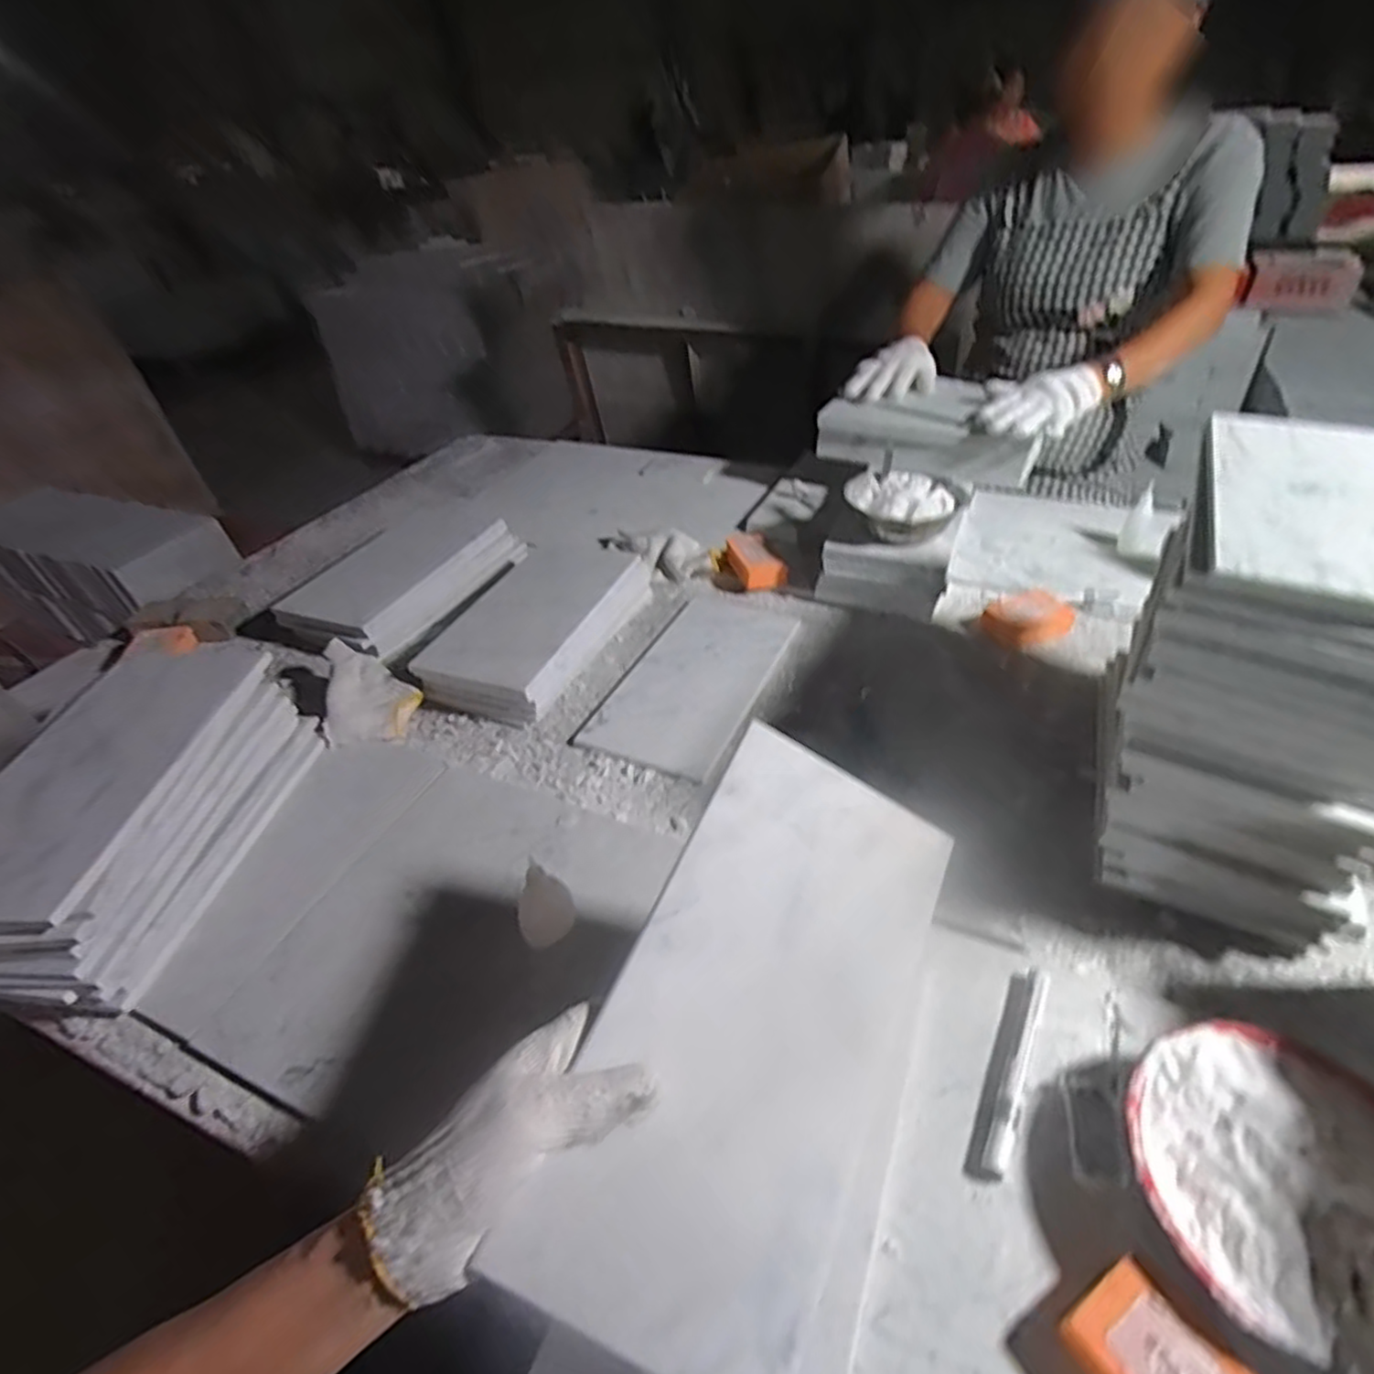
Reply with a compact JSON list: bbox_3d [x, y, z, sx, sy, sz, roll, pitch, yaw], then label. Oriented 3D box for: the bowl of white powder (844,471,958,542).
[{"bbox_3d":[0.275,-0.232,0.900,0.120,0.040,0.126,-14,39,-11],"label":"bowl of white powder"}]

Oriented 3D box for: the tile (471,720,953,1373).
[{"bbox_3d":[0.043,0.175,0.377,0.156,0.006,0.302,30,61,1],"label":"tile"}]

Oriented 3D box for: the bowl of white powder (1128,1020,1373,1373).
[{"bbox_3d":[0.339,0.278,0.392,0.161,0.052,0.171,-2,39,2],"label":"bowl of white powder"}]

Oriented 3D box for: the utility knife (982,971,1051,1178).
[{"bbox_3d":[0.220,0.249,0.464,0.013,0.010,0.139,20,44,26],"label":"utility knife"}]

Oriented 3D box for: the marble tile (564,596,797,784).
[{"bbox_3d":[0.012,-0.015,0.825,0.156,0.011,0.300,15,42,21],"label":"marble tile"}]

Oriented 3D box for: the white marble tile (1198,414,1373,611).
[{"bbox_3d":[0.468,-0.142,0.506,0.163,0.016,0.329,17,44,26],"label":"white marble tile"}]

